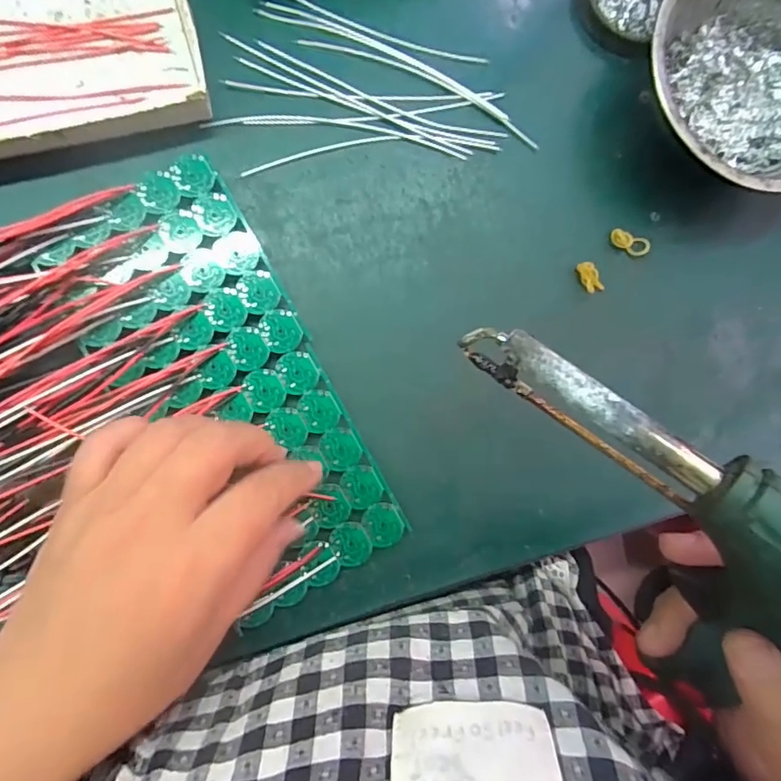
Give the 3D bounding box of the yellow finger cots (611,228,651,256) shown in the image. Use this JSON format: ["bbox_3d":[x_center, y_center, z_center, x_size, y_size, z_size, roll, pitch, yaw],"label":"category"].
[{"bbox_3d":[0.137,-0.084,0.294,0.023,0.005,0.011,13,83,-6],"label":"yellow finger cots"}]

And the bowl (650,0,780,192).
[{"bbox_3d":[0.191,-0.166,0.283,0.123,0.042,0.116,1,85,-7],"label":"bowl"}]

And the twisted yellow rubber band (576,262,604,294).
[{"bbox_3d":[0.111,-0.063,0.288,0.010,0.007,0.018,-26,89,-9],"label":"twisted yellow rubber band"}]

